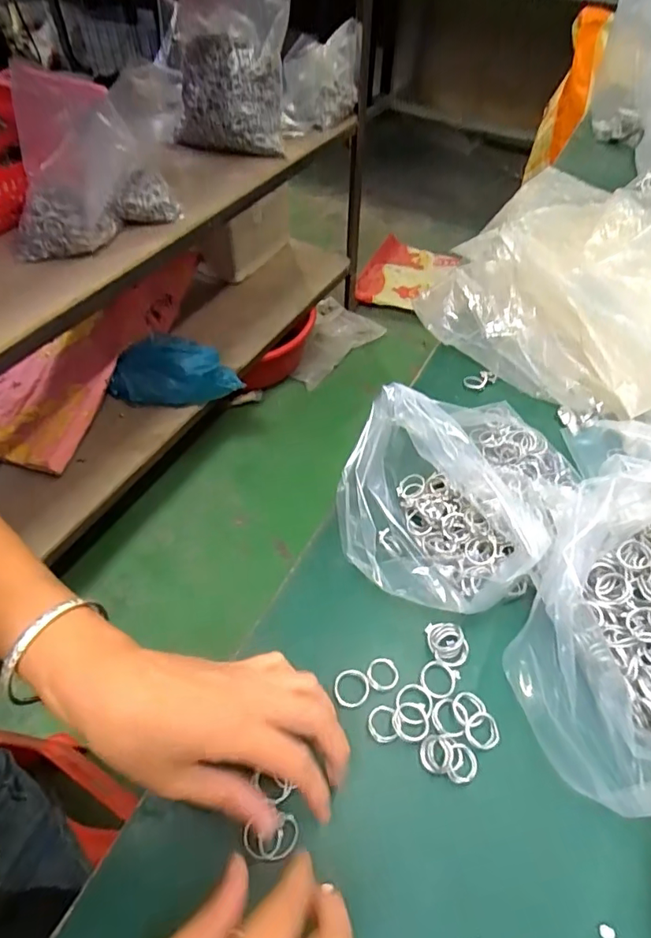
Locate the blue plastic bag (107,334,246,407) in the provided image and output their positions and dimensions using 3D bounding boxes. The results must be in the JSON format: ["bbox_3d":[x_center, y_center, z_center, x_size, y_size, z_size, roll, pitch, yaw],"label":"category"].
[{"bbox_3d":[-0.335,-0.214,1.162,0.293,0.132,0.106,3,52,1],"label":"blue plastic bag"}]

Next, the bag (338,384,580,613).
[{"bbox_3d":[0.099,0.000,0.377,0.147,0.079,0.197,33,58,21],"label":"bag"}]

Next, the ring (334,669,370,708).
[{"bbox_3d":[0.017,0.137,0.326,0.022,0.004,0.022,1,52,-1],"label":"ring"}]

